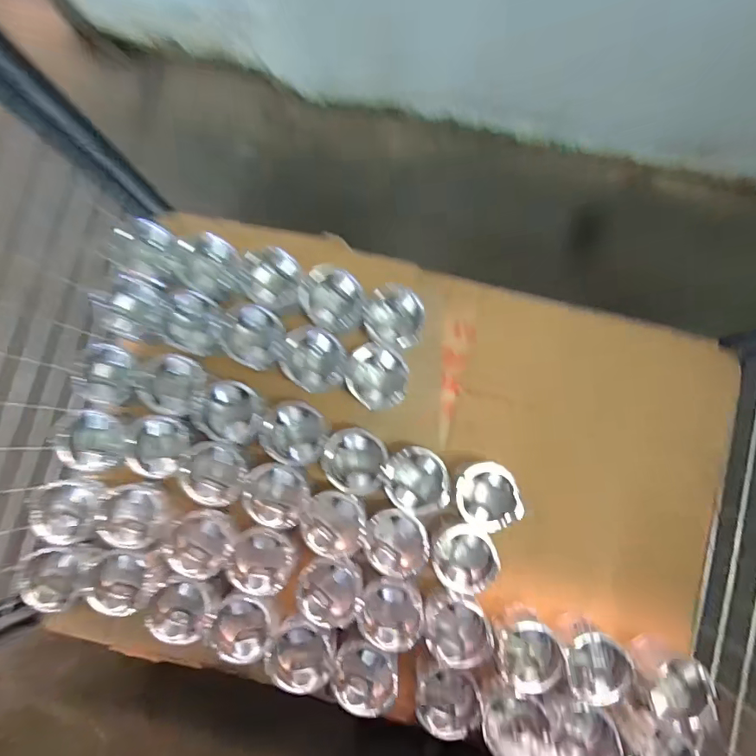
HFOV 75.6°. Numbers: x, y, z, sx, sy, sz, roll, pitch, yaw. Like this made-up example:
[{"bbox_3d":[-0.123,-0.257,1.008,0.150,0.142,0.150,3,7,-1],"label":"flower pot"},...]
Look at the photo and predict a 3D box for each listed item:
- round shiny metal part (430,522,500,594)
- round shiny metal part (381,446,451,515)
[{"bbox_3d":[0.129,0.263,0.716,0.087,0.057,0.088,0,83,1],"label":"round shiny metal part"},{"bbox_3d":[0.056,0.153,0.736,0.088,0.071,0.096,0,83,1],"label":"round shiny metal part"}]

